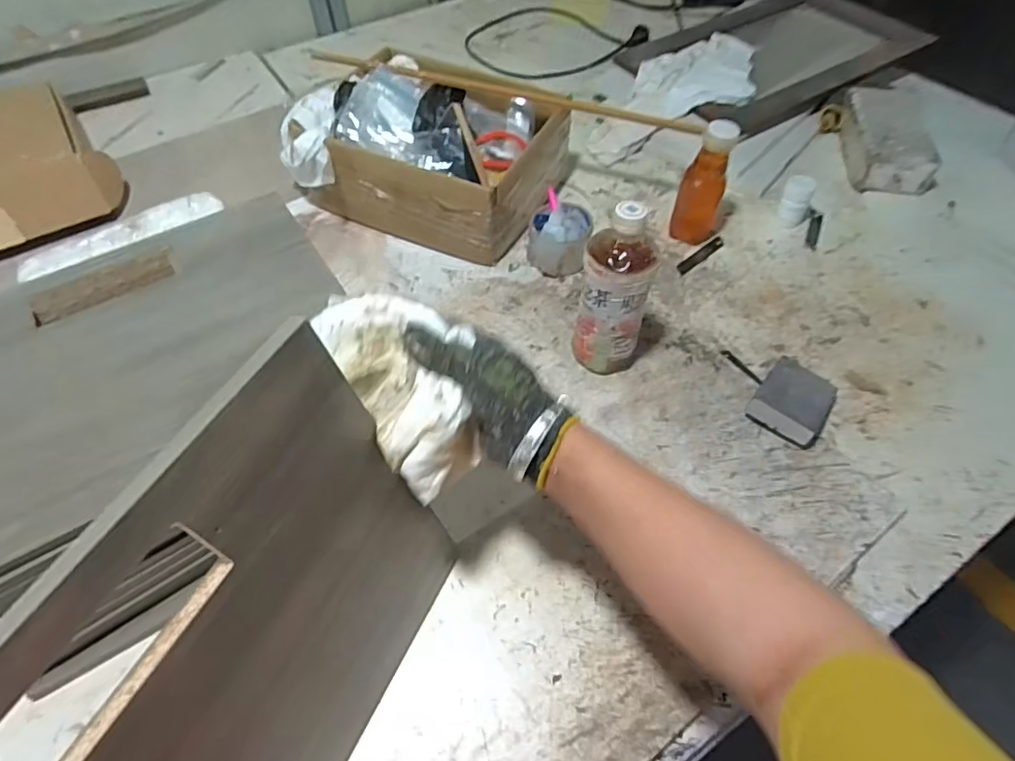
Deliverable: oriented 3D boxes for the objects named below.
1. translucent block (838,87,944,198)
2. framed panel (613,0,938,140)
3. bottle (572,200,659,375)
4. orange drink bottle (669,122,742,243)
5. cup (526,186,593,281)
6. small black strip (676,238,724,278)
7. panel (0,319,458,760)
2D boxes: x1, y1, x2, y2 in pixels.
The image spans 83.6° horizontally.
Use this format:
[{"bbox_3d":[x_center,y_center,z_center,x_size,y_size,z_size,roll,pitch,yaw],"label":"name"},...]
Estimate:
[{"bbox_3d":[0.596,-0.394,0.894,0.109,0.052,0.233,6,54,7],"label":"translucent block"},{"bbox_3d":[0.486,-0.586,1.013,0.531,0.045,0.292,-27,61,-21],"label":"framed panel"},{"bbox_3d":[0.111,-0.085,0.597,0.072,0.199,0.060,-14,55,-8],"label":"bottle"},{"bbox_3d":[0.261,-0.261,0.750,0.057,0.160,0.071,17,56,14],"label":"orange drink bottle"},{"bbox_3d":[0.069,-0.191,0.746,0.080,0.066,0.089,12,55,10],"label":"cup"},{"bbox_3d":[0.269,-0.175,0.790,0.095,0.004,0.019,-35,60,-21],"label":"small black strip"},{"bbox_3d":[-0.166,0.201,0.328,0.009,0.302,0.372,14,53,27],"label":"panel"}]

